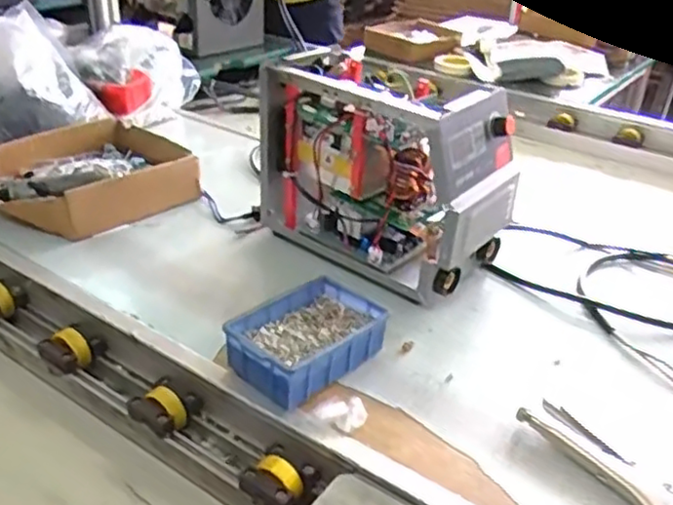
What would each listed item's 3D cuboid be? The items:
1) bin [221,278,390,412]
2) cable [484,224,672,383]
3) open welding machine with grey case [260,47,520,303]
[{"bbox_3d":[-0.028,0.085,0.667,0.101,0.047,0.152,30,41,35],"label":"bin"},{"bbox_3d":[0.352,0.037,0.813,0.225,0.019,0.310,-20,39,-32],"label":"cable"},{"bbox_3d":[0.053,-0.095,0.805,0.297,0.216,0.133,26,39,31],"label":"open welding machine with grey case"}]

